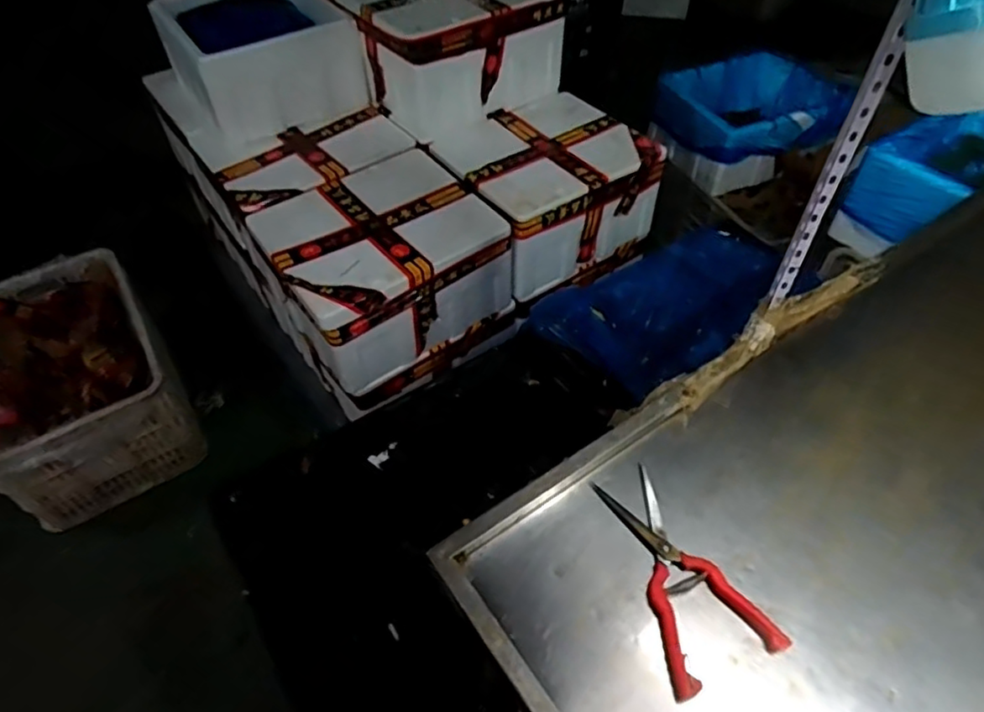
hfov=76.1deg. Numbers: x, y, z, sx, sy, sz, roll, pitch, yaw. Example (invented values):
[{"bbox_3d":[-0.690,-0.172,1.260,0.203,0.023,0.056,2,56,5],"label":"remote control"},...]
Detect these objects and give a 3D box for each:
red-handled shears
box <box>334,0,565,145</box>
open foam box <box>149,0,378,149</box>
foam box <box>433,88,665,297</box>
[{"bbox_3d":[0.176,0.207,0.618,0.108,0.014,0.208,-18,52,-14],"label":"red-handled shears"},{"bbox_3d":[-0.201,-0.934,1.705,0.476,0.264,0.827,-27,54,-21],"label":"box"},{"bbox_3d":[-0.576,-0.775,1.610,0.426,0.219,0.458,-23,54,-18],"label":"open foam box"},{"bbox_3d":[0.125,-0.417,1.572,0.434,0.251,0.413,-26,55,-20],"label":"foam box"}]

